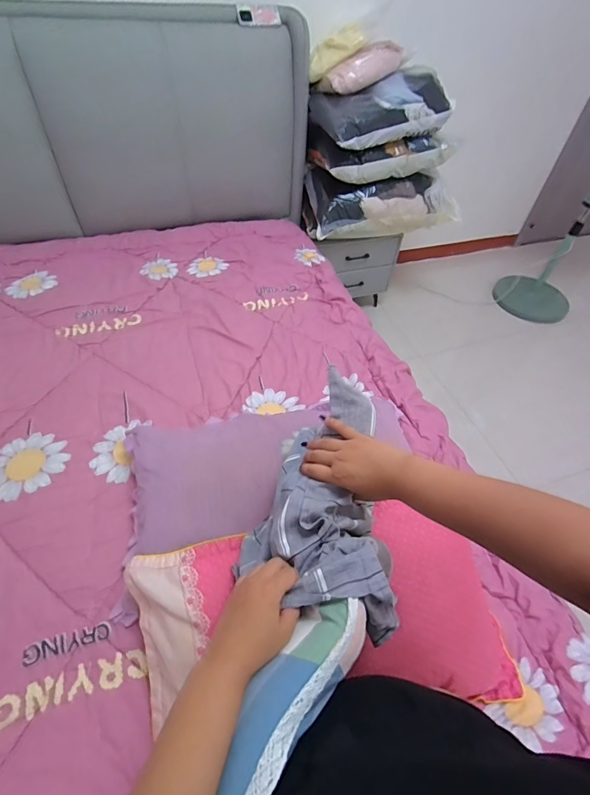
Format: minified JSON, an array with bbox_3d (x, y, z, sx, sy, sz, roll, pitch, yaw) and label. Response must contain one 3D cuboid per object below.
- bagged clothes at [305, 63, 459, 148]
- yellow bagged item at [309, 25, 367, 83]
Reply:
[{"bbox_3d":[0.338,-1.148,1.520,0.518,0.175,0.294,-20,55,-19],"label":"bagged clothes"},{"bbox_3d":[0.146,-1.288,1.440,0.229,0.078,0.105,-20,47,23],"label":"yellow bagged item"}]

